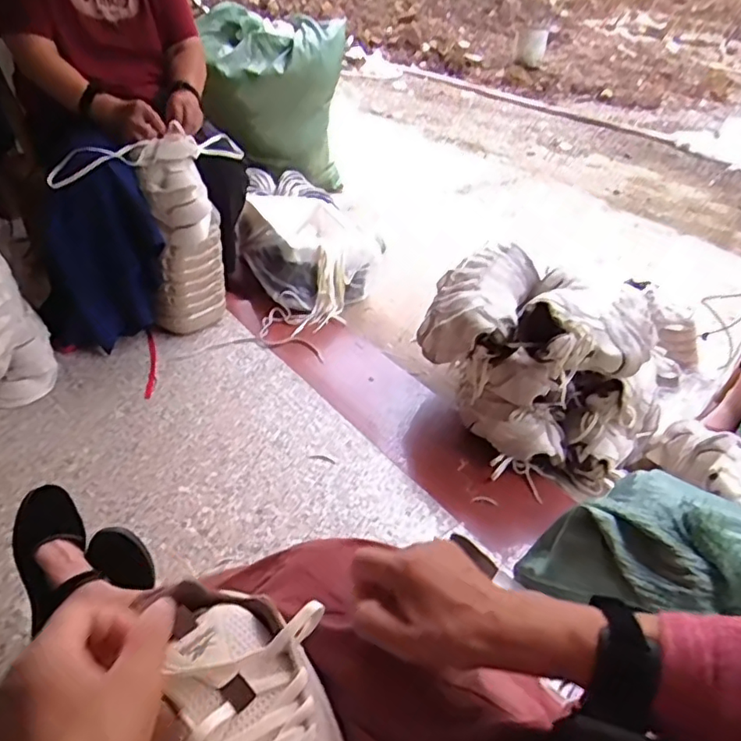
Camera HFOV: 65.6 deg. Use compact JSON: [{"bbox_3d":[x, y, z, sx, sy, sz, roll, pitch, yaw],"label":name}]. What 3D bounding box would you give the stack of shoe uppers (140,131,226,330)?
[{"bbox_3d":[-0.420,-0.285,1.303,0.130,0.429,0.148,6,38,1],"label":"stack of shoe uppers"}]

